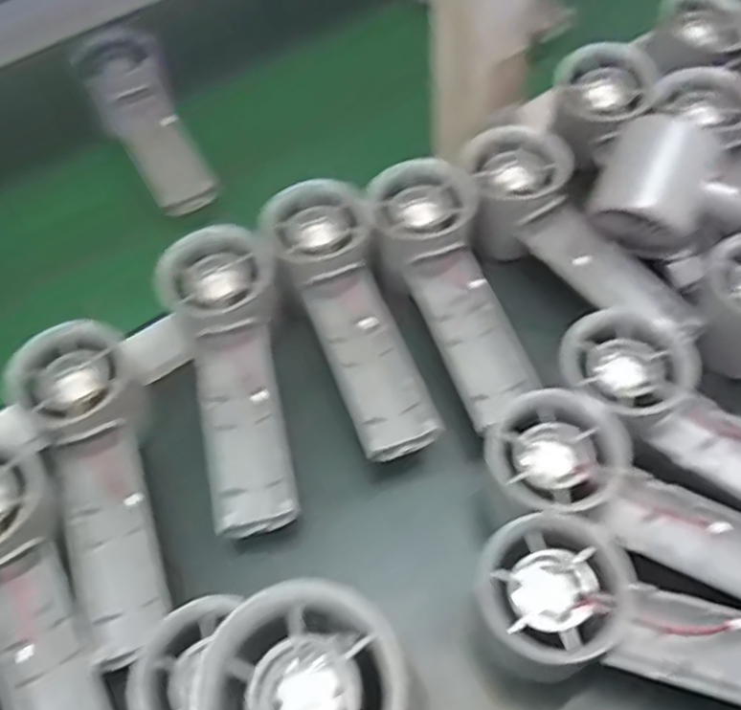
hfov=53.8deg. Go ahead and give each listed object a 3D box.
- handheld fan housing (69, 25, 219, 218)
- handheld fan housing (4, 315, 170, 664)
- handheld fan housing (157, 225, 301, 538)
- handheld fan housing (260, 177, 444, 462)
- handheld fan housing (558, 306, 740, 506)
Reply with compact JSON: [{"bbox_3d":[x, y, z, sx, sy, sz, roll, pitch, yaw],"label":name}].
[{"bbox_3d":[-0.150,-0.163,0.493,0.056,0.033,0.160,-26,60,-13],"label":"handheld fan housing"},{"bbox_3d":[-0.123,0.055,0.330,0.051,0.035,0.152,-20,59,-10],"label":"handheld fan housing"},{"bbox_3d":[-0.067,0.009,0.366,0.055,0.027,0.158,-13,70,-5],"label":"handheld fan housing"},{"bbox_3d":[-0.007,-0.026,0.373,0.053,0.035,0.151,-22,59,-11],"label":"handheld fan housing"},{"bbox_3d":[0.158,0.038,0.336,0.158,0.034,0.059,39,66,10],"label":"handheld fan housing"}]

